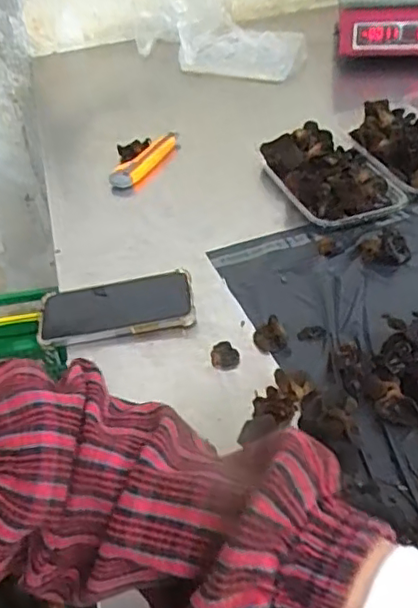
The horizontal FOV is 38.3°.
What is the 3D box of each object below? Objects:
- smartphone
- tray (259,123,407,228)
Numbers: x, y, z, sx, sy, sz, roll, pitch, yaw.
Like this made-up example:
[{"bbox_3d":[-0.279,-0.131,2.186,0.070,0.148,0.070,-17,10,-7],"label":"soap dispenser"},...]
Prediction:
[{"bbox_3d":[-0.103,0.002,0.649,0.170,0.018,0.073,-6,42,0],"label":"smartphone"},{"bbox_3d":[0.157,-0.173,0.796,0.129,0.045,0.209,-19,43,-13],"label":"tray"}]

